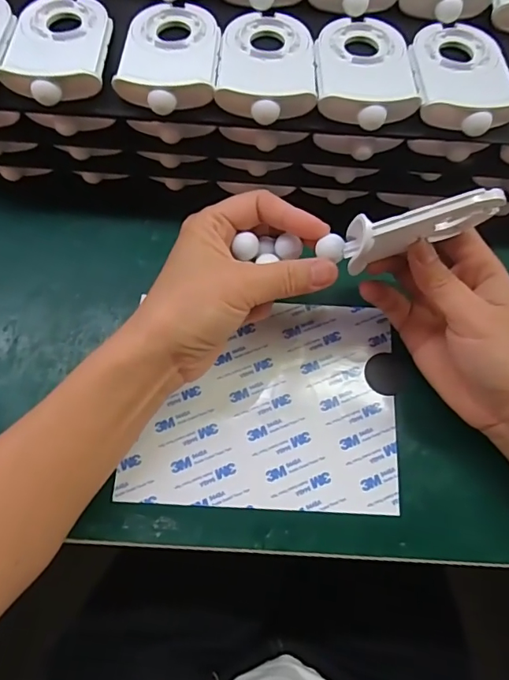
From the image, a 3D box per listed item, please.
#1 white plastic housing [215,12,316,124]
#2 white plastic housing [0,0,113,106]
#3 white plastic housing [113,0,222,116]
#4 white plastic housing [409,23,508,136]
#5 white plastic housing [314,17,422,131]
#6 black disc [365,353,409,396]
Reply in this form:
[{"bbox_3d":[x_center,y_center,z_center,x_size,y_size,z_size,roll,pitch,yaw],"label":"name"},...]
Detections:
[{"bbox_3d":[0.007,-0.170,0.297,0.057,0.018,0.090,1,70,-2],"label":"white plastic housing"},{"bbox_3d":[-0.120,-0.182,0.299,0.058,0.017,0.089,1,70,-2],"label":"white plastic housing"},{"bbox_3d":[-0.051,-0.176,0.297,0.058,0.018,0.089,2,70,-1],"label":"white plastic housing"},{"bbox_3d":[0.125,-0.161,0.297,0.057,0.022,0.087,-3,70,-3],"label":"white plastic housing"},{"bbox_3d":[0.066,-0.166,0.297,0.058,0.017,0.088,1,70,-2],"label":"white plastic housing"},{"bbox_3d":[0.089,0.023,0.329,0.028,0.004,0.029,1,70,-2],"label":"black disc"}]

